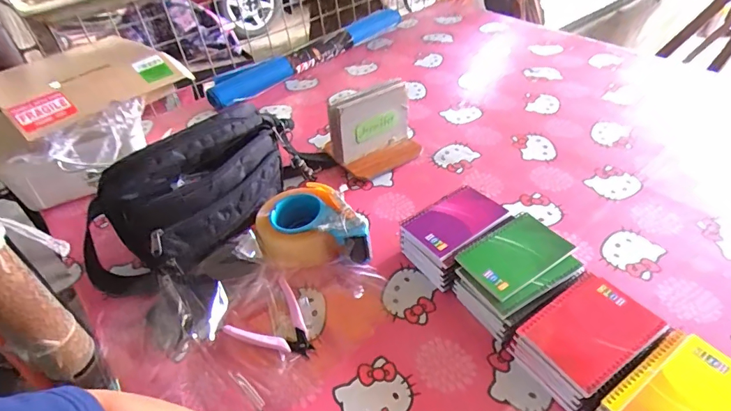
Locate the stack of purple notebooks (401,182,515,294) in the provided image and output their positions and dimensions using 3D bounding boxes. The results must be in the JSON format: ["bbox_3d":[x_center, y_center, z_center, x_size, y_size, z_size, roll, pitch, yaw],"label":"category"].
[{"bbox_3d":[0.123,0.039,0.620,0.140,0.065,0.104,-33,49,-26],"label":"stack of purple notebooks"}]

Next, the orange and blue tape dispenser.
[{"bbox_3d":[-0.087,0.039,0.641,0.126,0.067,0.167,-29,48,-22],"label":"orange and blue tape dispenser"}]

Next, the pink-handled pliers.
[{"bbox_3d":[-0.109,0.153,0.551,0.103,0.026,0.093,29,54,32],"label":"pink-handled pliers"}]

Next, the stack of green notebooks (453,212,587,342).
[{"bbox_3d":[0.193,0.089,0.560,0.139,0.062,0.109,-28,47,-21],"label":"stack of green notebooks"}]

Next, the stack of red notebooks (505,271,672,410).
[{"bbox_3d":[0.243,0.153,0.491,0.143,0.055,0.099,-28,47,-21],"label":"stack of red notebooks"}]

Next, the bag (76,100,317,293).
[{"bbox_3d":[-0.226,-0.015,0.636,0.365,0.185,0.122,-33,49,-25],"label":"bag"}]

